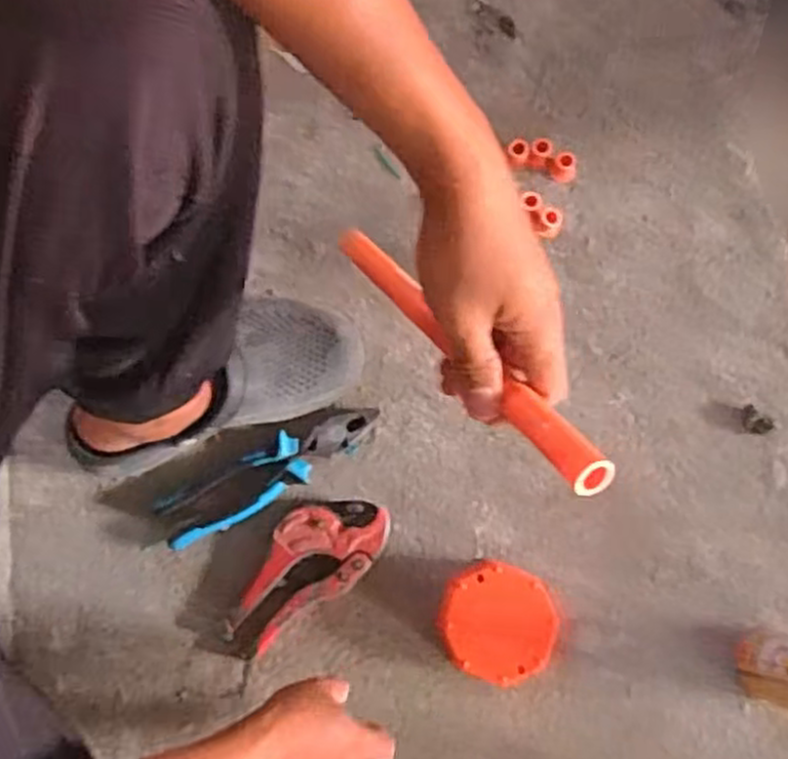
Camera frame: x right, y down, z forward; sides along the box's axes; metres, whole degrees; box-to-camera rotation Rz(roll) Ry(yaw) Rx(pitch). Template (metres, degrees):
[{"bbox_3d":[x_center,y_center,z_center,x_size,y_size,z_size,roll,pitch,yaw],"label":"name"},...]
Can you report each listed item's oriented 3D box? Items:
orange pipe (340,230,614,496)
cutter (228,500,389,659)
[{"bbox_3d":[0.033,-0.025,0.457,0.021,0.023,0.276,-33,42,-7],"label":"orange pipe"},{"bbox_3d":[-0.084,0.175,0.727,0.171,0.029,0.082,-36,79,-8],"label":"cutter"}]

